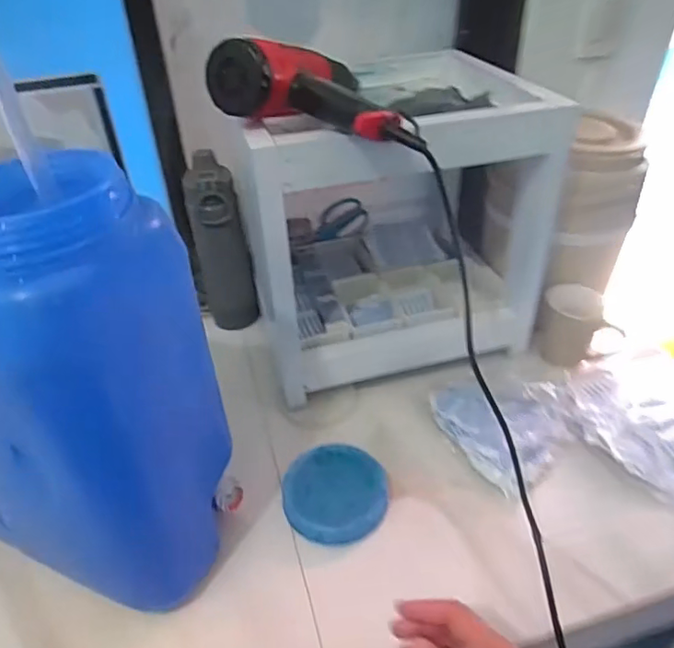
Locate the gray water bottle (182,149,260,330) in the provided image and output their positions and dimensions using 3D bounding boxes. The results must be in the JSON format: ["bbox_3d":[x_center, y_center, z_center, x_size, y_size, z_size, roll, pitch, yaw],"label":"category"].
[{"bbox_3d":[-0.170,-0.109,0.819,0.073,0.264,0.066,-17,41,-18],"label":"gray water bottle"}]

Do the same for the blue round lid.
[{"bbox_3d":[-0.001,0.192,0.628,0.115,0.025,0.108,-1,39,1],"label":"blue round lid"}]

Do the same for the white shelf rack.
[{"bbox_3d":[0.065,-0.145,0.768,0.359,0.349,0.306,-9,39,-9],"label":"white shelf rack"}]

